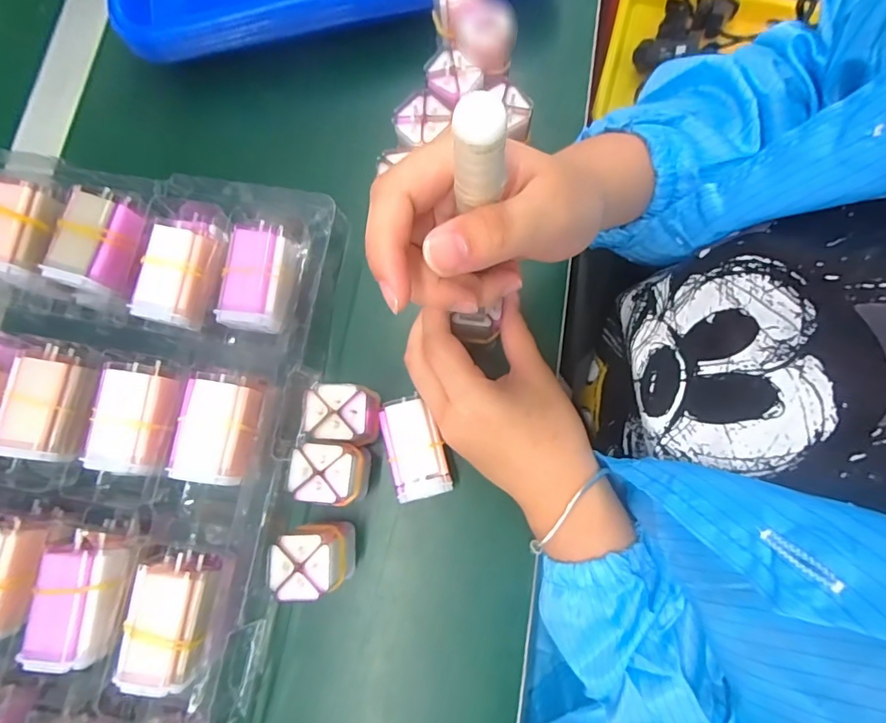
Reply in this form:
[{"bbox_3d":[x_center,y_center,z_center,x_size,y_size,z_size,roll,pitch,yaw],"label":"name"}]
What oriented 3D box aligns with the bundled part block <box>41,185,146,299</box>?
[{"bbox_3d":[-0.210,-0.075,0.302,0.040,0.022,0.058,9,78,5],"label":"bundled part block"}]

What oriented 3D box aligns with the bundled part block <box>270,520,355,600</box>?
[{"bbox_3d":[-0.072,0.113,0.290,0.035,0.060,0.037,5,79,7],"label":"bundled part block"}]

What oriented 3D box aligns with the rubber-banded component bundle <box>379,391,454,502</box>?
[{"bbox_3d":[-0.018,0.053,0.314,0.033,0.036,0.061,-15,77,0],"label":"rubber-banded component bundle"}]

